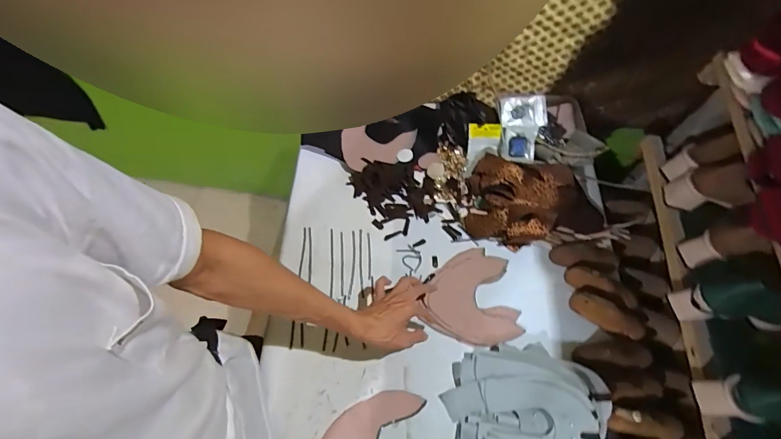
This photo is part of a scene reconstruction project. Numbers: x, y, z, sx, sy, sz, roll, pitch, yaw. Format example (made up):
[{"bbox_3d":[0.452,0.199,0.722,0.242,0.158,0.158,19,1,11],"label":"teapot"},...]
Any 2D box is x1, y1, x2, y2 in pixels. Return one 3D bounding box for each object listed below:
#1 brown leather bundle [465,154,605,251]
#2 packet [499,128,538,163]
[{"bbox_3d":[0.307,-0.030,0.788,0.284,0.079,0.176,9,62,3],"label":"brown leather bundle"},{"bbox_3d":[0.288,-0.172,0.850,0.076,0.010,0.078,8,83,13],"label":"packet"}]

